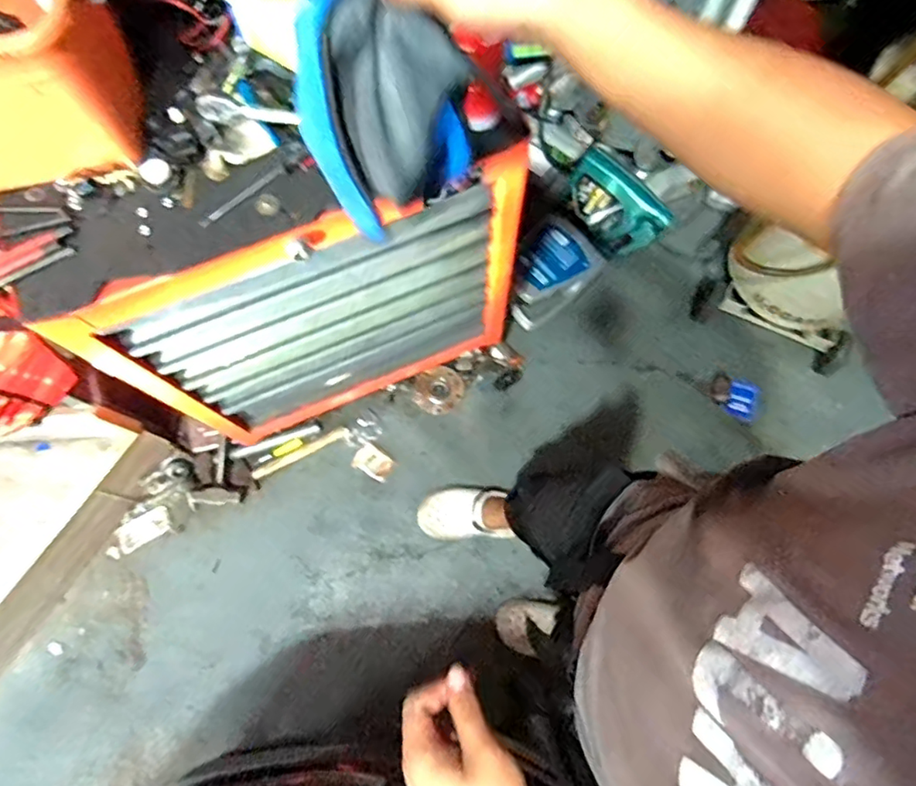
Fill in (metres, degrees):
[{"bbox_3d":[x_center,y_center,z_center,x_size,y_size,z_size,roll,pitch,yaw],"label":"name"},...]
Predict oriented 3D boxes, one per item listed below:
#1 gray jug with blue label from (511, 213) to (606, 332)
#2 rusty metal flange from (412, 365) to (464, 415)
[{"bbox_3d":[0.239,-0.337,1.586,0.189,0.125,0.297,43,78,12],"label":"gray jug with blue label"},{"bbox_3d":[-0.052,-0.008,1.504,0.124,0.042,0.121,0,73,1],"label":"rusty metal flange"}]

